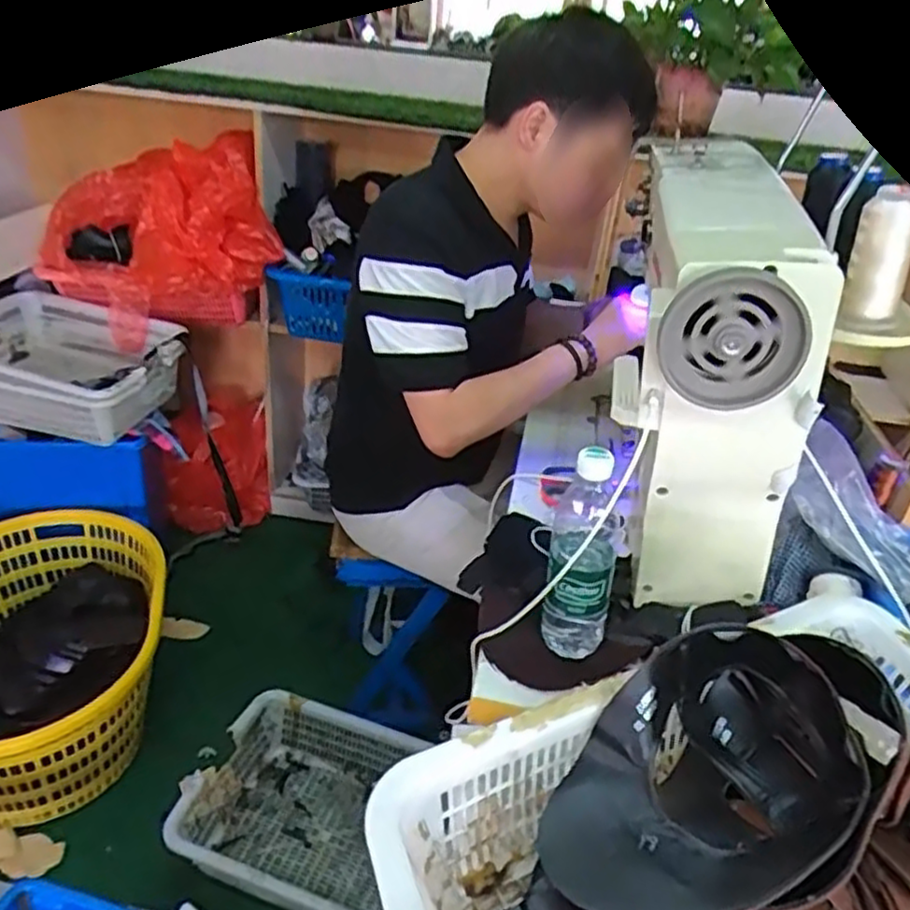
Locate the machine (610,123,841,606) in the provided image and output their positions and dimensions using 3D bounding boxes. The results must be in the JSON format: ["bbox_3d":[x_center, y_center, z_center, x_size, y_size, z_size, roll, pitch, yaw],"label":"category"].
[{"bbox_3d":[0.268,-0.089,0.793,0.184,0.398,0.353,11,32,8],"label":"machine"}]

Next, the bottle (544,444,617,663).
[{"bbox_3d":[0.125,0.102,0.705,0.067,0.224,0.056,14,32,12],"label":"bottle"}]

